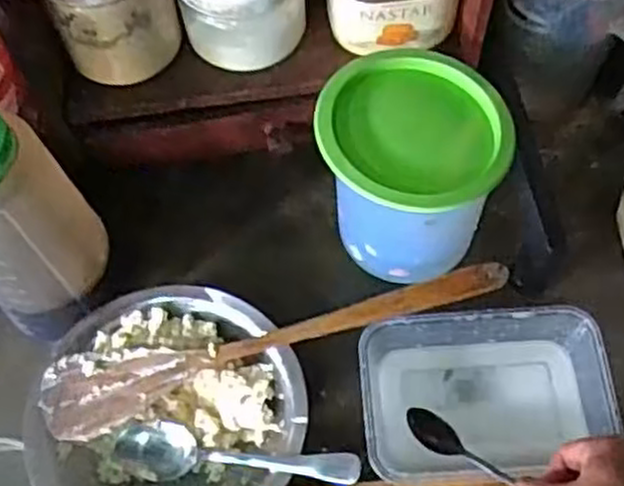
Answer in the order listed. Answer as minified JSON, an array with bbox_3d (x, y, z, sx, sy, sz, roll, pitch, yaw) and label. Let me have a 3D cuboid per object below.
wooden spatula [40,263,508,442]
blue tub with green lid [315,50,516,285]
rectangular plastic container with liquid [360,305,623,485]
[{"bbox_3d":[-0.023,0.071,0.550,0.327,0.022,0.039,-15,63,-5],"label":"wooden spatula"},{"bbox_3d":[0.069,-0.051,0.561,0.119,0.131,0.113,-1,62,2],"label":"blue tub with green lid"},{"bbox_3d":[0.122,0.109,0.559,0.169,0.040,0.117,-3,62,1],"label":"rectangular plastic container with liquid"}]

